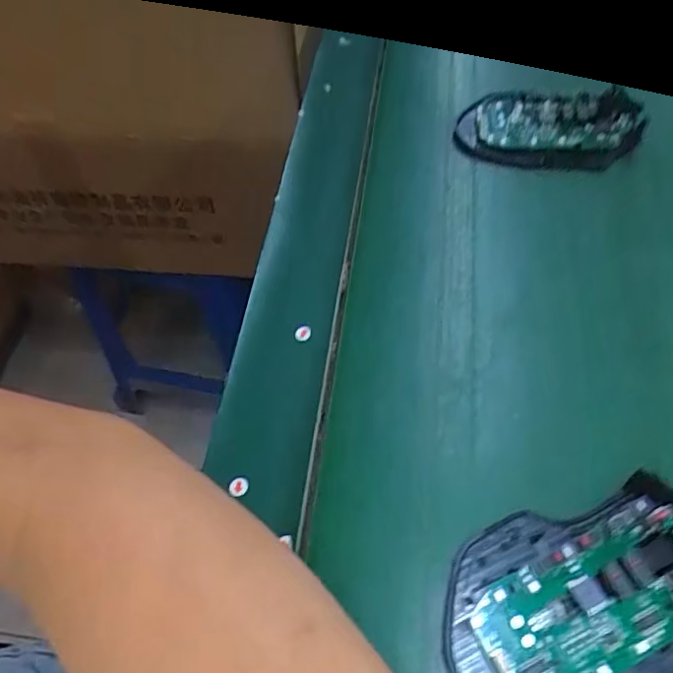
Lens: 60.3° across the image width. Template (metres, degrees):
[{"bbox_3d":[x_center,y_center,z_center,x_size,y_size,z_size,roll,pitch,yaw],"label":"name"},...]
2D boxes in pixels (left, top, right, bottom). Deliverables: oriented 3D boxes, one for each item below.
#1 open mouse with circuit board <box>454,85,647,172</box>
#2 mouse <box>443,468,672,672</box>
[{"bbox_3d":[0.141,-0.139,0.385,0.116,0.022,0.063,6,56,8],"label":"open mouse with circuit board"},{"bbox_3d":[0.097,0.101,0.223,0.113,0.024,0.073,-18,57,-8],"label":"mouse"}]

